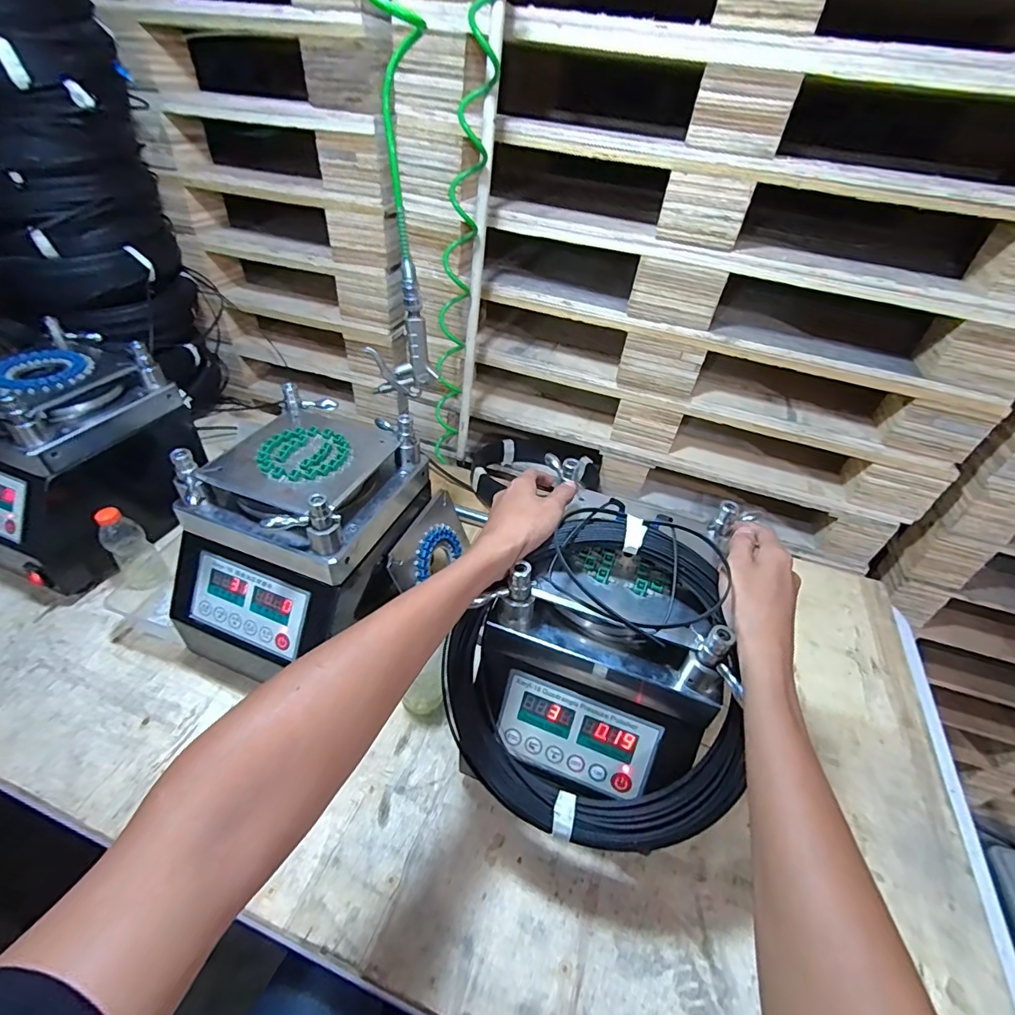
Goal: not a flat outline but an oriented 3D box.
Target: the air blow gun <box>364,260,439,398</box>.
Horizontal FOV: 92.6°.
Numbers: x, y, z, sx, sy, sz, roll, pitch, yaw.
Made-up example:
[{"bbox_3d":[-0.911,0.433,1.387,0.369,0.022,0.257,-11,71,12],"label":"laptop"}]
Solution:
[{"bbox_3d":[-0.143,-0.231,0.647,0.085,0.167,0.032,-5,43,-11],"label":"air blow gun"}]

